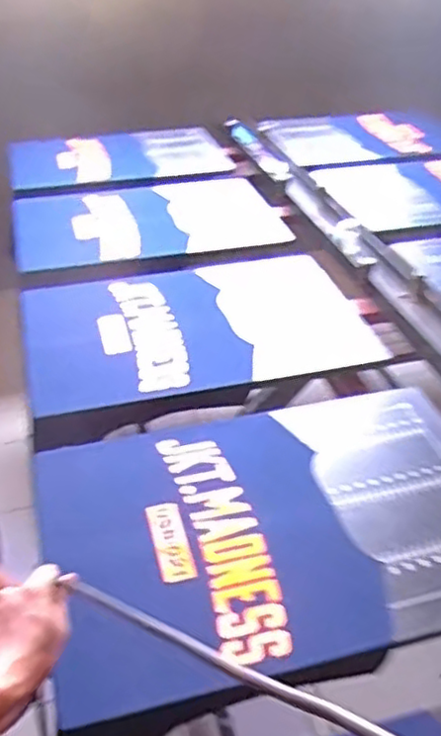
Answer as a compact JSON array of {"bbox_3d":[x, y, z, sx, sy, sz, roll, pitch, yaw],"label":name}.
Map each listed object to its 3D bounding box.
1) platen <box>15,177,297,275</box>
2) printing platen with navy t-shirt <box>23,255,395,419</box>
[{"bbox_3d":[-0.172,-0.364,1.629,0.614,0.021,0.409,-9,36,-16],"label":"platen"},{"bbox_3d":[-0.046,-0.077,1.247,0.617,0.036,0.416,-6,36,-12],"label":"printing platen with navy t-shirt"}]

